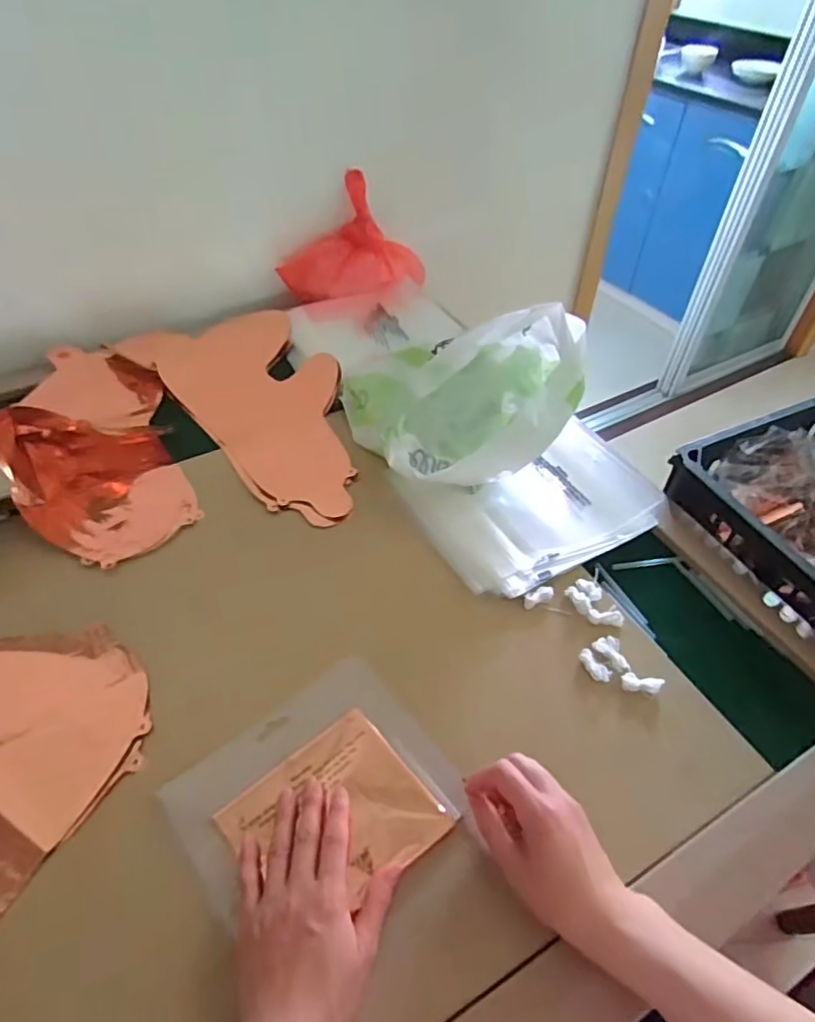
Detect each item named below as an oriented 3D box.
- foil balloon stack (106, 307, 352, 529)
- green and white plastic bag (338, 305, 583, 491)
[{"bbox_3d":[-0.183,-0.152,0.788,0.210,0.021,0.442,-32,57,-28],"label":"foil balloon stack"},{"bbox_3d":[0.066,-0.150,0.693,0.246,0.167,0.226,-20,51,-19],"label":"green and white plastic bag"}]

